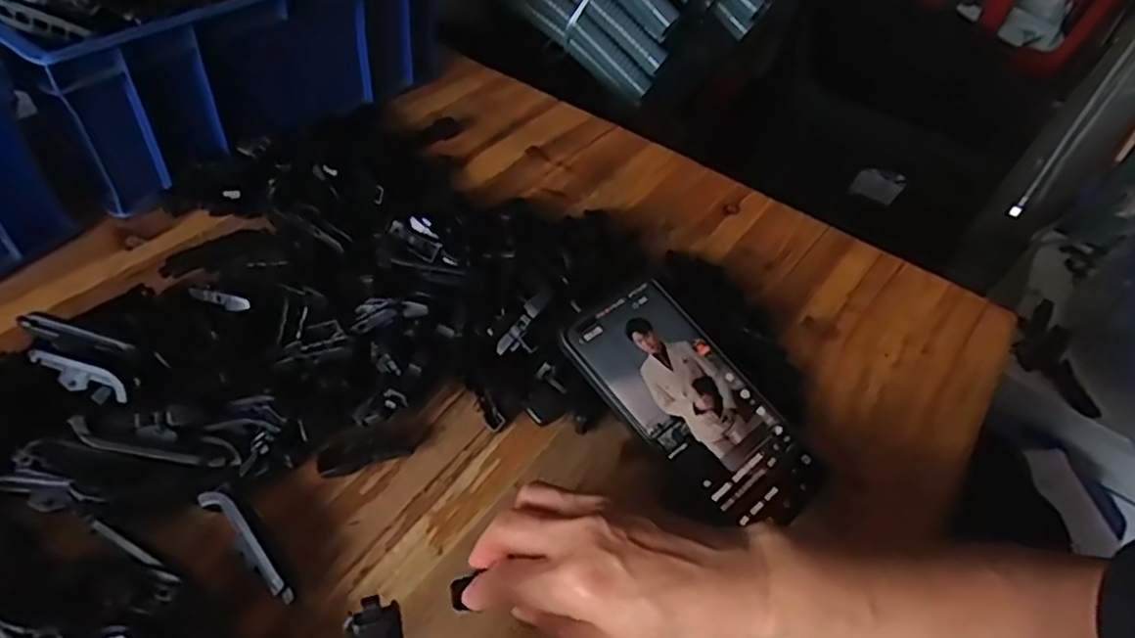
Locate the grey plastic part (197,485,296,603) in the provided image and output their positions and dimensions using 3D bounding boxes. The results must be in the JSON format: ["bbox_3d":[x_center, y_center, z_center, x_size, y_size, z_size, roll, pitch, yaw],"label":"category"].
[{"bbox_3d":[-0.155,0.110,0.338,0.072,0.016,0.016,37,53,25],"label":"grey plastic part"}]

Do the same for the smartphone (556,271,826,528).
[{"bbox_3d":[0.073,0.048,0.401,0.079,0.009,0.161,-33,74,-28],"label":"smartphone"}]

